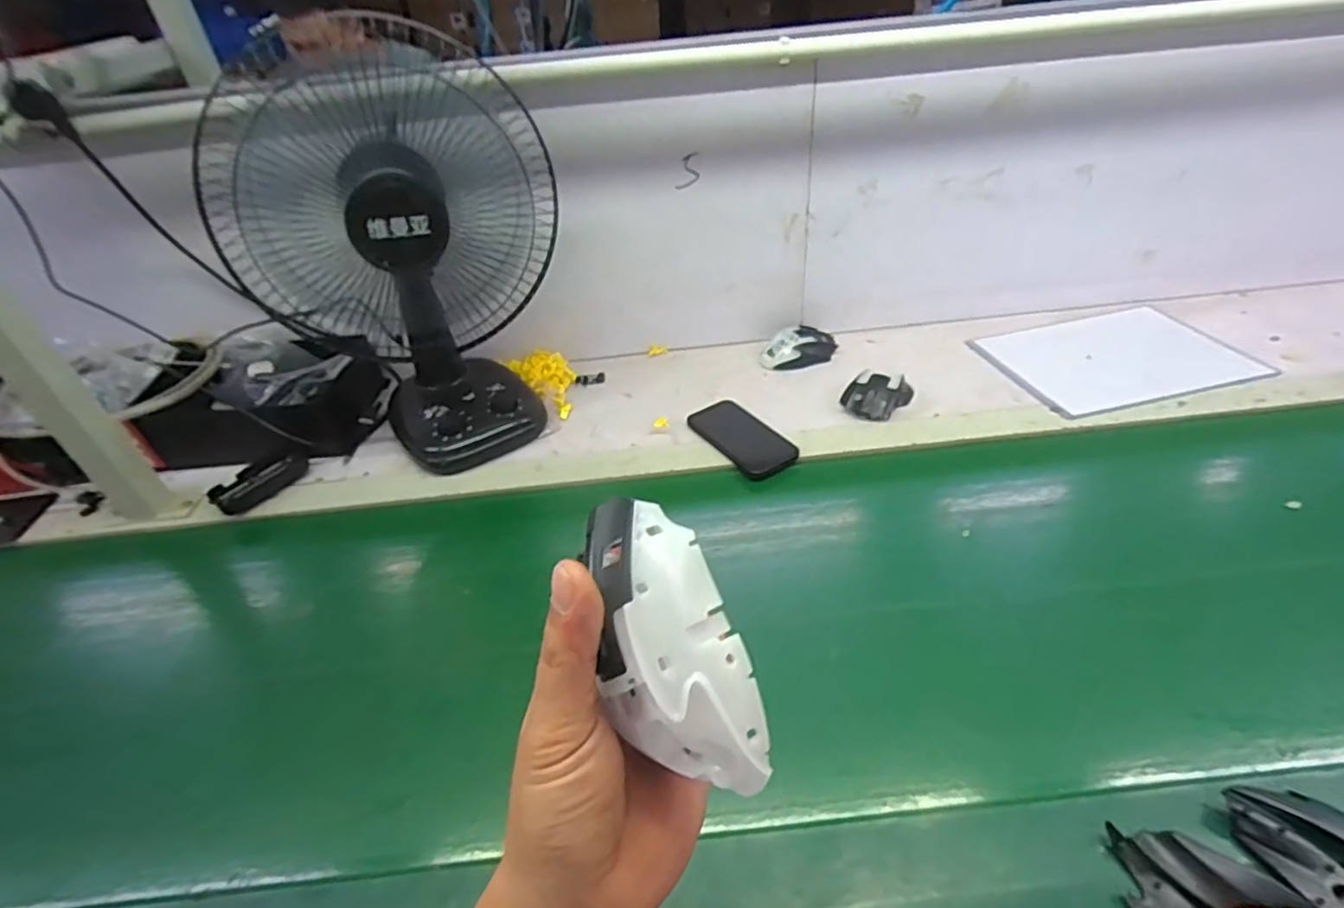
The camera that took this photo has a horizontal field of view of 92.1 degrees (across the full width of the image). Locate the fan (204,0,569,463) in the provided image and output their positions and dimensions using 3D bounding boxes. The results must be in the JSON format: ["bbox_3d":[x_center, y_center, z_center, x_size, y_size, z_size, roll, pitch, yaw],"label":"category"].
[{"bbox_3d":[-0.316,-0.217,0.773,0.314,0.410,0.281,-27,44,-25],"label":"fan"}]

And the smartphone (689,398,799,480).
[{"bbox_3d":[0.086,-0.022,0.822,0.071,0.016,0.146,-36,49,-11],"label":"smartphone"}]

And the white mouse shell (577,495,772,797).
[{"bbox_3d":[-0.003,0.070,0.241,0.053,0.039,0.110,-24,76,1],"label":"white mouse shell"}]

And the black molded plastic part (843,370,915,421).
[{"bbox_3d":[0.270,-0.081,0.850,0.090,0.035,0.066,-32,47,-26],"label":"black molded plastic part"}]

